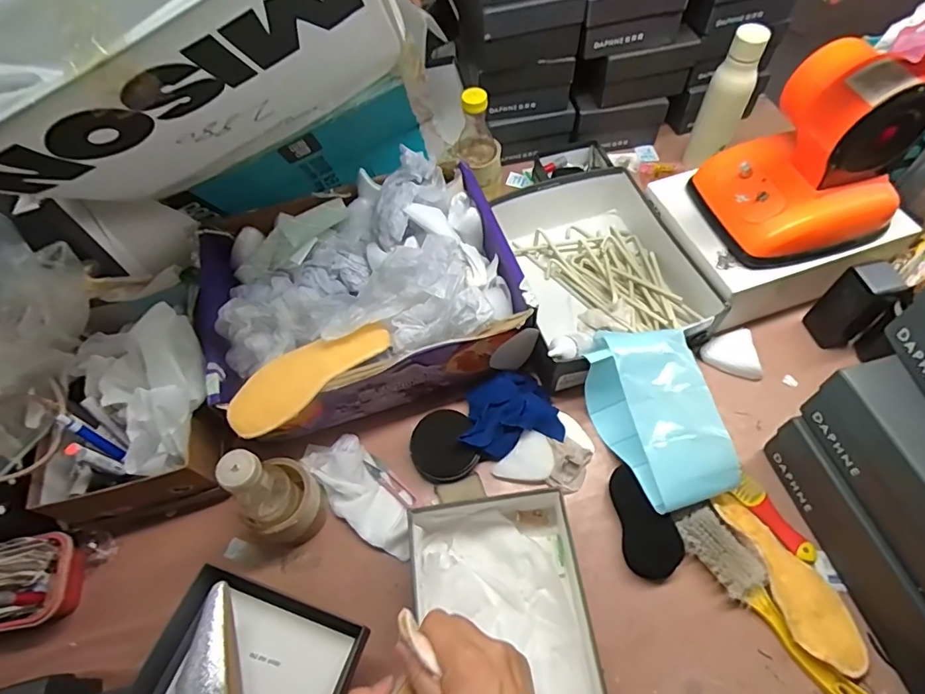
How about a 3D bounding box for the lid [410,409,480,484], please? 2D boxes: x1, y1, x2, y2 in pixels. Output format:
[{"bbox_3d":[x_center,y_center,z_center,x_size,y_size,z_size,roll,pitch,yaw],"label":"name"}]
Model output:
[{"bbox_3d":[-0.025,0.131,0.682,0.085,0.016,0.091,-3,80,19],"label":"lid"}]

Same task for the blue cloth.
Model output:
[{"bbox_3d":[0.061,0.086,0.694,0.129,0.046,0.102,-16,60,-5],"label":"blue cloth"}]

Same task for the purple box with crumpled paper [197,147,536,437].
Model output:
[{"bbox_3d":[-0.140,-0.076,0.722,0.413,0.154,0.333,-24,61,-10],"label":"purple box with crumpled paper"}]

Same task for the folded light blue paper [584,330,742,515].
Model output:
[{"bbox_3d":[0.240,0.089,0.655,0.126,0.096,0.218,-13,59,-3],"label":"folded light blue paper"}]

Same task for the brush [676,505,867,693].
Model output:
[{"bbox_3d":[0.332,0.284,0.566,0.051,0.031,0.230,-31,62,-14],"label":"brush"}]

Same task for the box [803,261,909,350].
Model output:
[{"bbox_3d":[0.524,-0.052,0.698,0.050,0.133,0.062,-10,59,-2],"label":"box"}]

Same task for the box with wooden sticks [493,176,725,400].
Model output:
[{"bbox_3d":[0.201,-0.122,0.787,0.272,0.093,0.340,-15,59,-5],"label":"box with wooden sticks"}]

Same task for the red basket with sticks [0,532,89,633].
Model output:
[{"bbox_3d":[-0.535,0.283,0.598,0.159,0.075,0.093,-12,59,-3],"label":"red basket with sticks"}]

